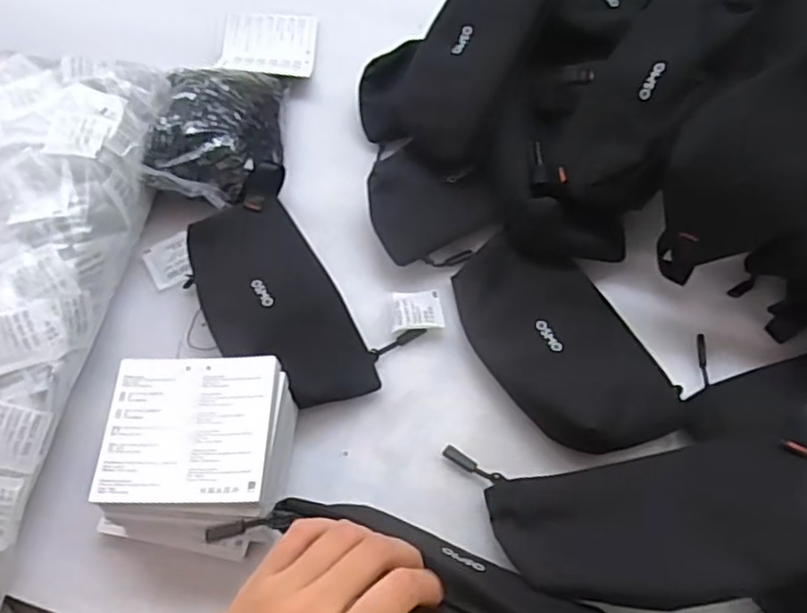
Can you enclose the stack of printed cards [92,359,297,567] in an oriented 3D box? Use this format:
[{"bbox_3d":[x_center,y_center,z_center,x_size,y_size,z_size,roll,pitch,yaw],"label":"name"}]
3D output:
[{"bbox_3d":[-0.132,0.096,0.420,0.115,0.068,0.112,1,61,5],"label":"stack of printed cards"}]

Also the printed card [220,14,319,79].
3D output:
[{"bbox_3d":[-0.131,-0.258,0.646,0.088,0.011,0.084,2,62,-2],"label":"printed card"}]

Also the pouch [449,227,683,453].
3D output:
[{"bbox_3d":[0.107,0.020,0.460,0.102,0.040,0.184,-26,62,-10],"label":"pouch"}]

